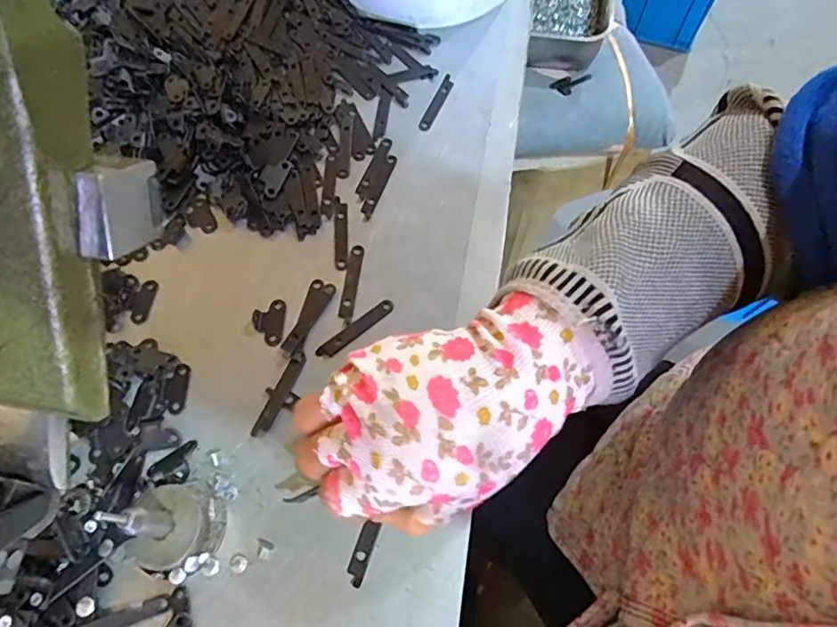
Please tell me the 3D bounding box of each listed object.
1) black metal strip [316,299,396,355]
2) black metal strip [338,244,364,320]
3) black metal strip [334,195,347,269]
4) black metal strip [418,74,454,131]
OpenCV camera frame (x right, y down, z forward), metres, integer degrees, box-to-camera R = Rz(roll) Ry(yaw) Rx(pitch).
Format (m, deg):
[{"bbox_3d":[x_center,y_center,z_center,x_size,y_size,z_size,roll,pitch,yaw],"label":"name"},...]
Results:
[{"bbox_3d":[-0.037,0.009,0.330,0.053,0.004,0.010,-37,73,-17],"label":"black metal strip"},{"bbox_3d":[-0.042,-0.021,0.344,0.009,0.004,0.050,7,66,0],"label":"black metal strip"},{"bbox_3d":[-0.051,-0.054,0.360,0.009,0.004,0.055,-2,66,-3],"label":"black metal strip"},{"bbox_3d":[0.014,-0.156,0.405,0.009,0.004,0.053,22,67,7],"label":"black metal strip"}]

